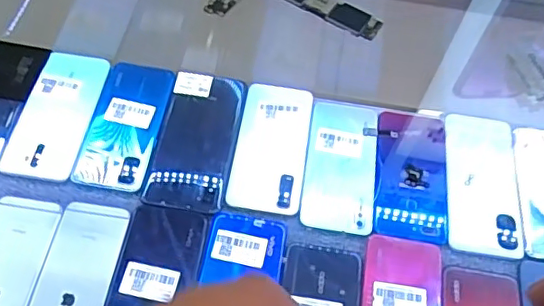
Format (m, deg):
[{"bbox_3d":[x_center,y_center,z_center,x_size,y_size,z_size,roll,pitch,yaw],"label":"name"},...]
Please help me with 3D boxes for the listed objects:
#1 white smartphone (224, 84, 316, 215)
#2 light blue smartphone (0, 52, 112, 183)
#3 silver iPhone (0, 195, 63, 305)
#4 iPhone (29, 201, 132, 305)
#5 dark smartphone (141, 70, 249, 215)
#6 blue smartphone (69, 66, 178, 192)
[{"bbox_3d":[0.000,-0.010,0.620,0.076,0.005,0.161,10,59,2],"label":"white smartphone"},{"bbox_3d":[-0.235,-0.044,0.618,0.076,0.008,0.158,9,59,1],"label":"light blue smartphone"},{"bbox_3d":[-0.250,0.104,0.534,0.065,0.009,0.135,10,59,2],"label":"silver iPhone"},{"bbox_3d":[-0.182,0.110,0.537,0.066,0.004,0.134,10,59,2],"label":"iPhone"},{"bbox_3d":[-0.080,-0.015,0.619,0.081,0.007,0.171,10,59,1],"label":"dark smartphone"},{"bbox_3d":[-0.159,-0.034,0.619,0.073,0.005,0.159,10,59,2],"label":"blue smartphone"}]

